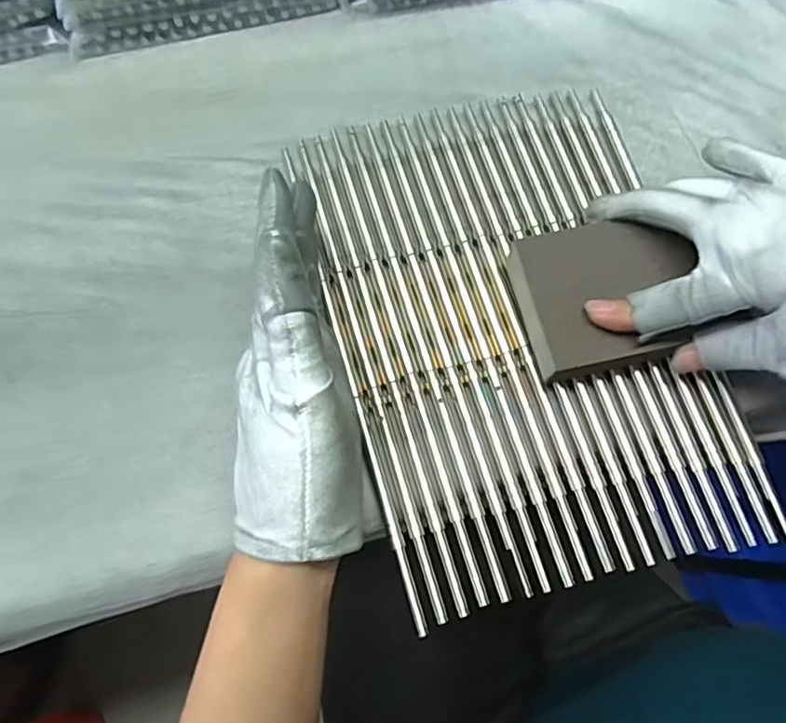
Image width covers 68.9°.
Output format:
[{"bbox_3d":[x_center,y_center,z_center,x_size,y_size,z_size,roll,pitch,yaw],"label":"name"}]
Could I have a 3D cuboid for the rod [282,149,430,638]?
[{"bbox_3d":[-0.023,0.000,0.290,0.006,0.005,0.260,-15,73,-5],"label":"rod"}]

